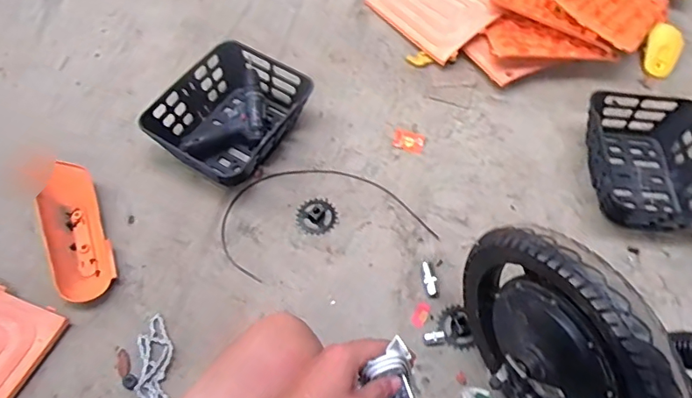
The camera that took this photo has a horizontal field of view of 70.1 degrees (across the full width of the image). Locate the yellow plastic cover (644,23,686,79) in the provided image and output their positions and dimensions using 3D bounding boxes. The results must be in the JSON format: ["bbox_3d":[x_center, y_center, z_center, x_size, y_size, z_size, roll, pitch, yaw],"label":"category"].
[{"bbox_3d":[0.856,-0.400,1.335,0.093,0.028,0.143,13,94,8],"label":"yellow plastic cover"}]

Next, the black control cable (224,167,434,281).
[{"bbox_3d":[-0.050,0.024,1.073,0.440,0.013,0.242,-13,62,-9],"label":"black control cable"}]

